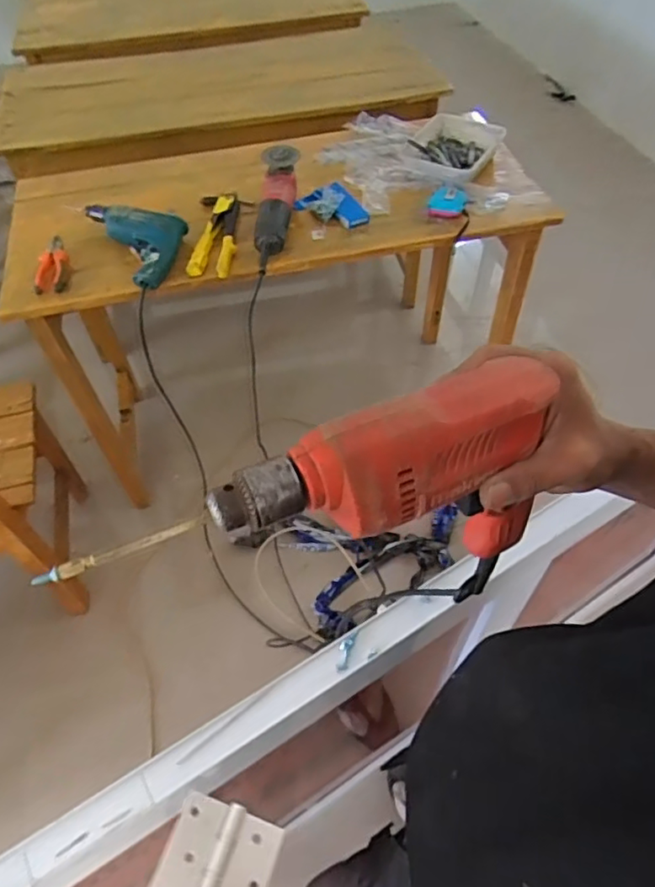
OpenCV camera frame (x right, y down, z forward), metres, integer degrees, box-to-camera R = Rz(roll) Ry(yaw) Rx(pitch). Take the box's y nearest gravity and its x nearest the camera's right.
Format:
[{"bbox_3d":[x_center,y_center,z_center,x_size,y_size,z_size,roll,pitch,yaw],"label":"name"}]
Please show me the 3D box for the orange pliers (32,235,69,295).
[{"bbox_3d":[-0.515,-0.340,1.106,0.056,0.027,0.152,-5,53,-1],"label":"orange pliers"}]

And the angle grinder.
[{"bbox_3d":[-0.103,-0.455,1.139,0.073,0.090,0.332,1,53,4],"label":"angle grinder"}]

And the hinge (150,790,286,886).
[{"bbox_3d":[-0.080,0.298,0.390,0.073,0.007,0.100,23,52,0],"label":"hinge"}]

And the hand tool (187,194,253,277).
[{"bbox_3d":[-0.213,-0.416,1.153,0.088,0.031,0.247,0,53,3],"label":"hand tool"}]

